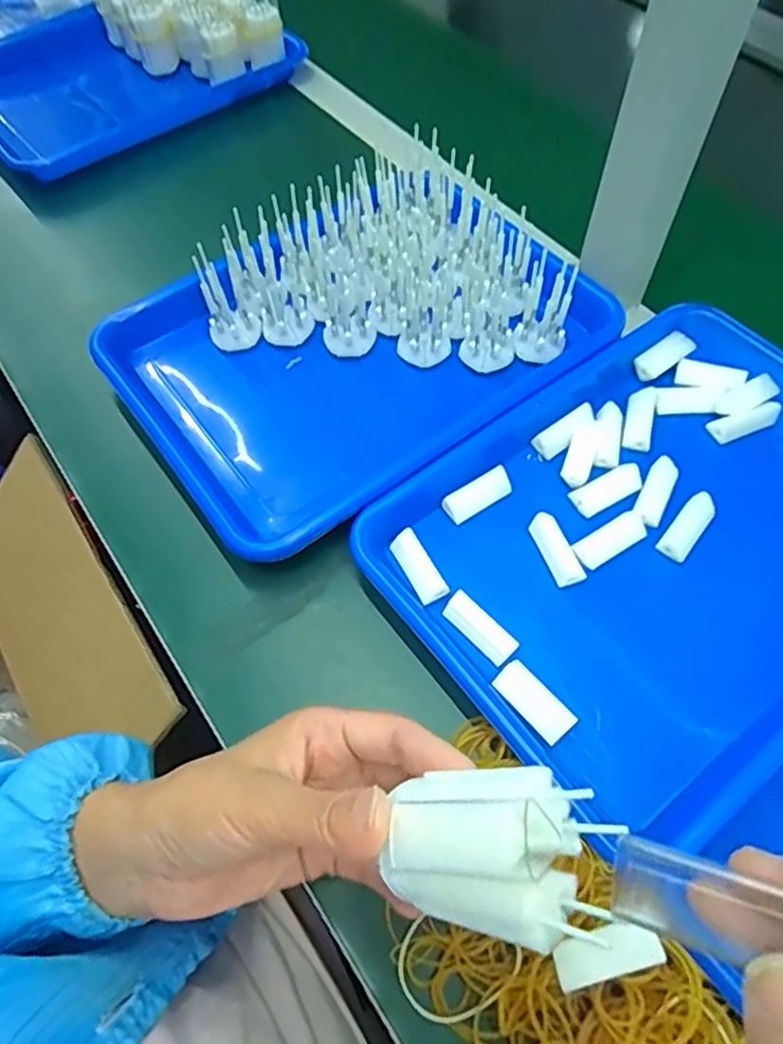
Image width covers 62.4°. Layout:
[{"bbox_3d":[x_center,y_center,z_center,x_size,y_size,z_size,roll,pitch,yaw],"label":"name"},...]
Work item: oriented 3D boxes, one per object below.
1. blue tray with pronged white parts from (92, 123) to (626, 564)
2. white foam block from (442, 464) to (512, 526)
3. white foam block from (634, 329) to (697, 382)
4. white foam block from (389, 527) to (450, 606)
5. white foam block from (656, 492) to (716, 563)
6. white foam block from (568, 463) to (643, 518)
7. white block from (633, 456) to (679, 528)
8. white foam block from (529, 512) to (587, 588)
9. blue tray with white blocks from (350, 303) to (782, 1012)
[{"bbox_3d":[-0.028,-0.141,0.462,0.319,0.055,0.243,-33,65,-17],"label":"blue tray with pronged white parts"},{"bbox_3d":[0.056,-0.018,0.424,0.048,0.010,0.021,-29,104,-11],"label":"white foam block"},{"bbox_3d":[0.201,-0.123,0.475,0.049,0.011,0.020,-33,65,-16],"label":"white foam block"},{"bbox_3d":[0.016,0.029,0.398,0.018,0.017,0.047,-27,63,-14],"label":"white foam block"},{"bbox_3d":[0.187,0.004,0.408,0.019,0.015,0.047,36,67,20],"label":"white foam block"},{"bbox_3d":[0.142,-0.022,0.423,0.049,0.007,0.021,-27,63,-14],"label":"white foam block"},{"bbox_3d":[0.172,-0.020,0.420,0.018,0.009,0.050,25,64,15],"label":"white block"},{"bbox_3d":[0.102,0.017,0.402,0.019,0.010,0.047,-20,62,-10],"label":"white foam block"},{"bbox_3d":[0.173,0.007,0.403,0.326,0.033,0.244,-34,65,-17],"label":"blue tray with white blocks"}]

